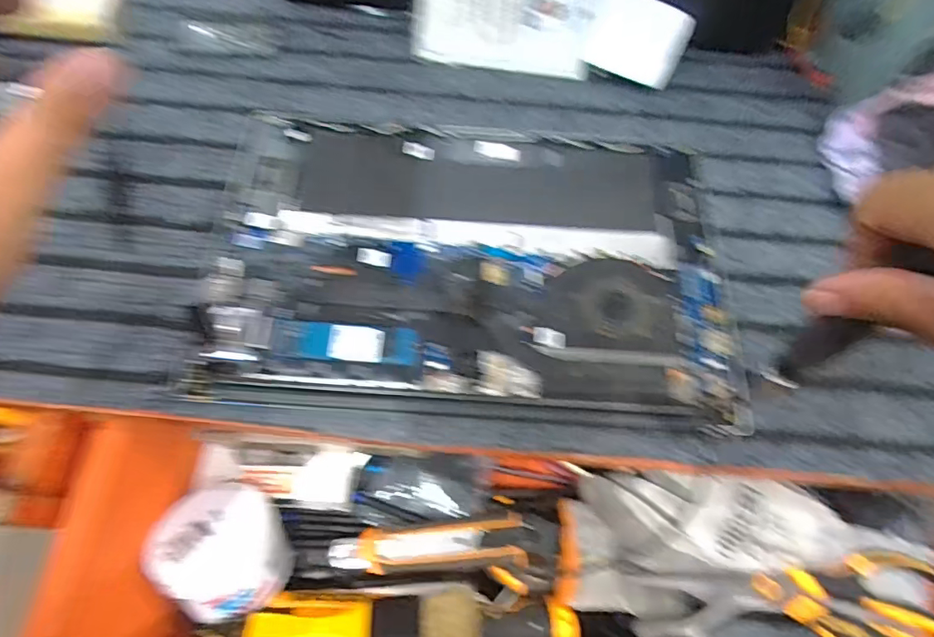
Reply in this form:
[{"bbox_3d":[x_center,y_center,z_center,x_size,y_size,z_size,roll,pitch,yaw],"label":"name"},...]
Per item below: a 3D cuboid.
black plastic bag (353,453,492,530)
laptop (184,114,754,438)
[{"bbox_3d":[-0.036,0.141,0.424,0.107,0.026,0.056,0,65,-3],"label":"black plastic bag"},{"bbox_3d":[0.004,-0.042,0.337,0.321,0.014,0.207,4,65,-1],"label":"laptop"}]

